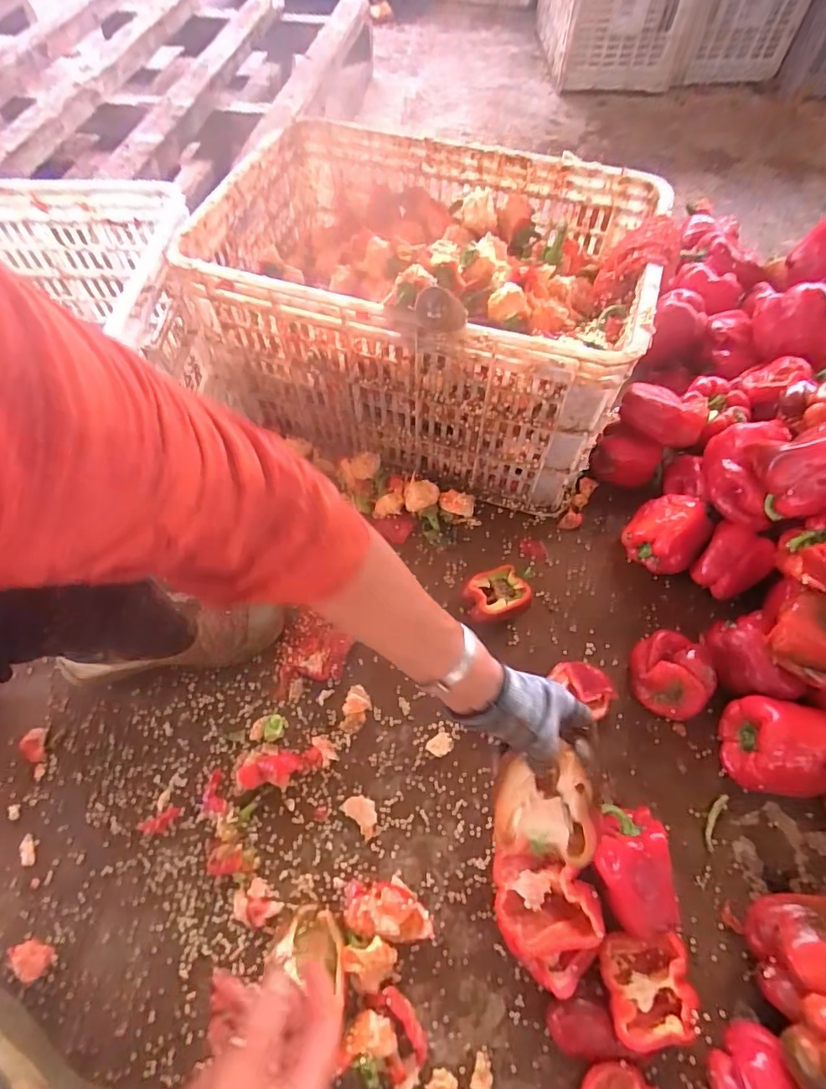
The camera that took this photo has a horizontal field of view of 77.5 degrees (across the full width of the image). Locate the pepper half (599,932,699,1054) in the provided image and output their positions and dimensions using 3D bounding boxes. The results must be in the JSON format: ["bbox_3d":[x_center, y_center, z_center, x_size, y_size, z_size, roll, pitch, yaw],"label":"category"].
[{"bbox_3d":[0.213,0.402,0.471,0.080,0.038,0.078,-5,60,-2],"label":"pepper half"}]

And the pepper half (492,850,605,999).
[{"bbox_3d":[0.125,0.344,0.492,0.097,0.054,0.112,-33,64,-17],"label":"pepper half"}]

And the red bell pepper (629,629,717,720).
[{"bbox_3d":[0.296,0.147,0.598,0.082,0.065,0.090,26,63,15],"label":"red bell pepper"}]

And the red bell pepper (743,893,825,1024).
[{"bbox_3d":[0.378,0.369,0.467,0.120,0.080,0.085,0,60,1],"label":"red bell pepper"}]

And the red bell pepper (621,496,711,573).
[{"bbox_3d":[0.330,-0.010,0.674,0.084,0.089,0.086,0,60,1],"label":"red bell pepper"}]

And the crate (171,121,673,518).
[{"bbox_3d":[0.014,-0.289,0.717,0.528,0.300,0.435,19,62,11],"label":"crate"}]

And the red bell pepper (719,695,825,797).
[{"bbox_3d":[0.398,0.215,0.551,0.100,0.089,0.092,3,60,3],"label":"red bell pepper"}]

